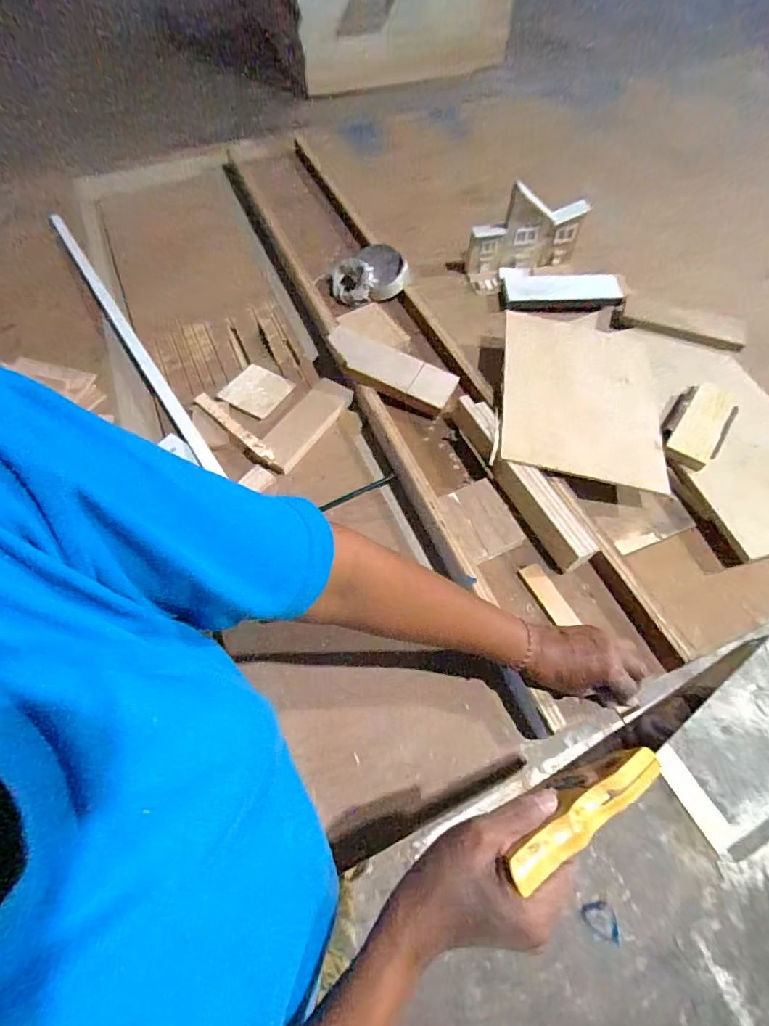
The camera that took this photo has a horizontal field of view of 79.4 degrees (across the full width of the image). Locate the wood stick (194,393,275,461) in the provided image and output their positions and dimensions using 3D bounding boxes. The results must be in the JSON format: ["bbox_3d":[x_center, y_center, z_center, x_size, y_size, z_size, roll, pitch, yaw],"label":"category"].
[{"bbox_3d":[-0.199,-0.114,0.608,0.144,0.014,0.017,38,66,19],"label":"wood stick"}]

